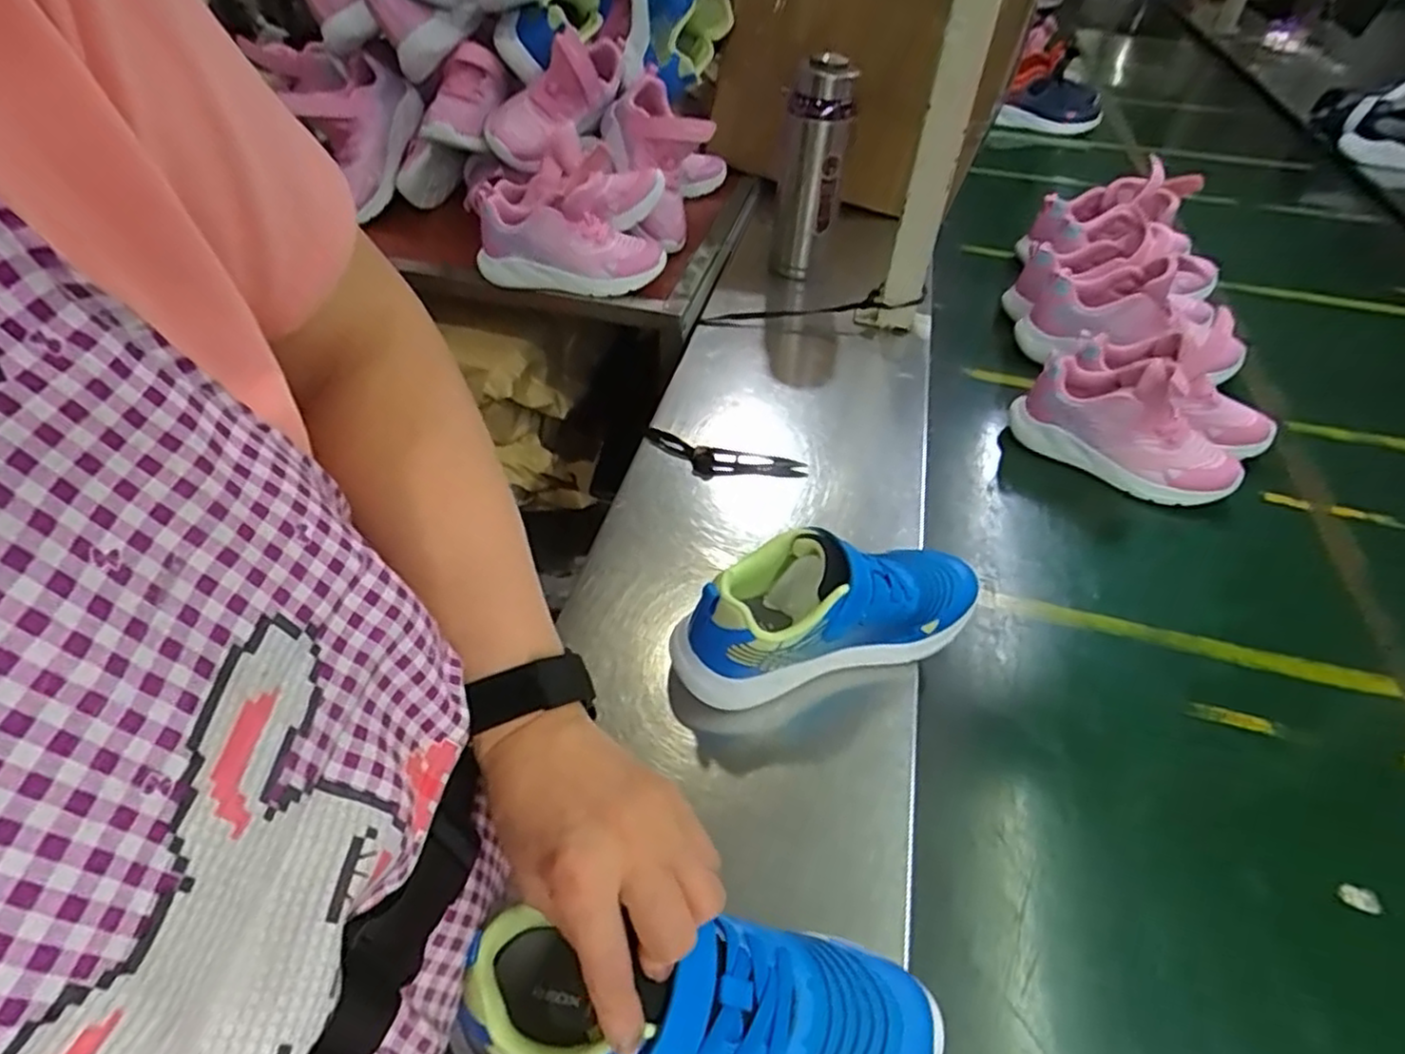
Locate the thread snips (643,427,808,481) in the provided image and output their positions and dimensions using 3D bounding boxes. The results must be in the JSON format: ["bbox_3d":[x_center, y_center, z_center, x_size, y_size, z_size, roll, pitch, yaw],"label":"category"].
[{"bbox_3d":[0.015,-0.061,0.665,0.156,0.019,0.046,16,47,13],"label":"thread snips"}]

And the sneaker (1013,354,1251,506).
[{"bbox_3d":[0.418,-0.101,0.689,0.210,0.112,0.079,21,48,17],"label":"sneaker"}]

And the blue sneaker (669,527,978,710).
[{"bbox_3d":[0.091,0.055,0.494,0.229,0.106,0.074,-14,48,-16],"label":"blue sneaker"}]

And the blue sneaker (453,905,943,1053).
[{"bbox_3d":[0.002,0.220,0.318,0.212,0.073,0.085,7,47,-2],"label":"blue sneaker"}]

